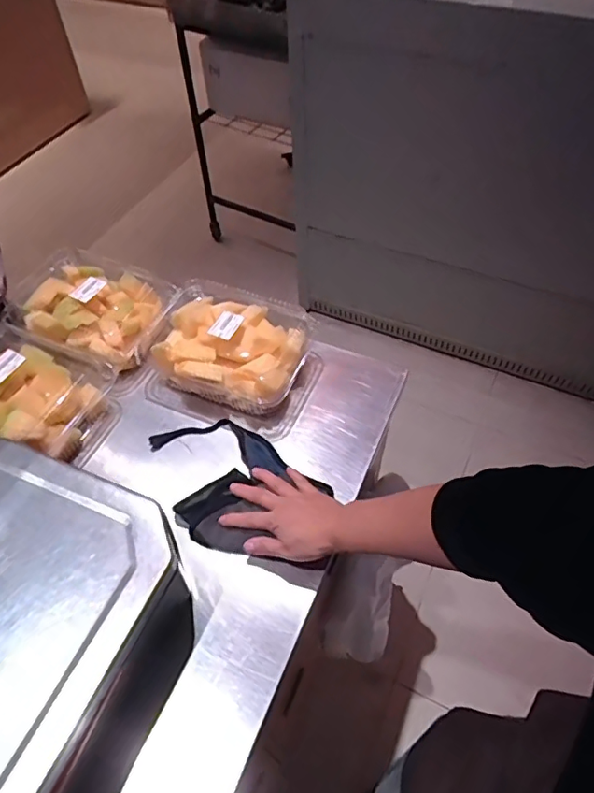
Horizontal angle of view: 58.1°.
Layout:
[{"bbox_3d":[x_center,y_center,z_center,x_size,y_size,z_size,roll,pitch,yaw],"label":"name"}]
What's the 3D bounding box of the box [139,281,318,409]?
[{"bbox_3d":[-0.098,-0.076,0.791,0.230,0.087,0.171,17,55,14],"label":"box"}]

